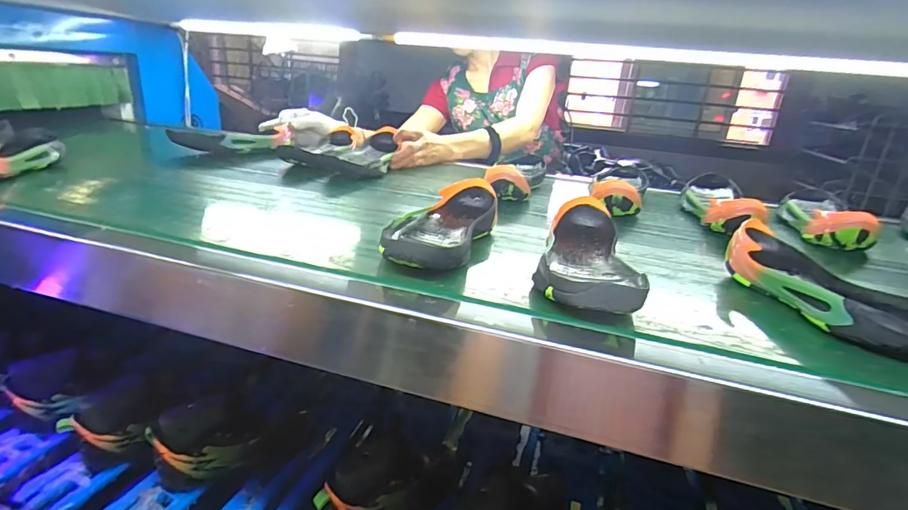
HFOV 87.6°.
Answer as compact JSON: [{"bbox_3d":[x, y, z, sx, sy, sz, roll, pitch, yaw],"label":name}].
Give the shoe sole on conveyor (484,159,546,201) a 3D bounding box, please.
[{"bbox_3d":[0.116,-0.145,0.842,0.074,0.049,0.242,10,22,15],"label":"shoe sole on conveyor"}]

